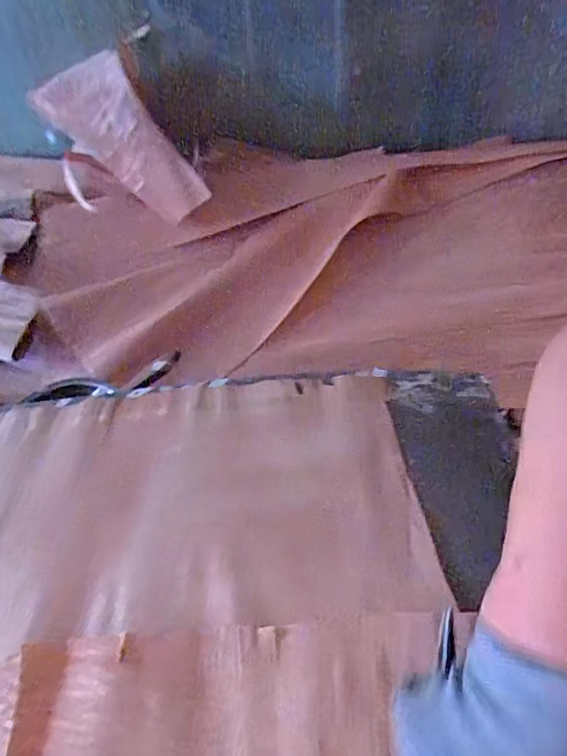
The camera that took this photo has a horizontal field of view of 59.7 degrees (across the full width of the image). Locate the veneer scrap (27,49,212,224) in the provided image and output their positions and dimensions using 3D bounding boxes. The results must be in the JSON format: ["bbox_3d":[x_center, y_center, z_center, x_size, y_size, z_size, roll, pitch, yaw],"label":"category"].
[{"bbox_3d":[-0.368,-0.508,1.114,0.243,0.368,0.039,-15,39,29],"label":"veneer scrap"}]

